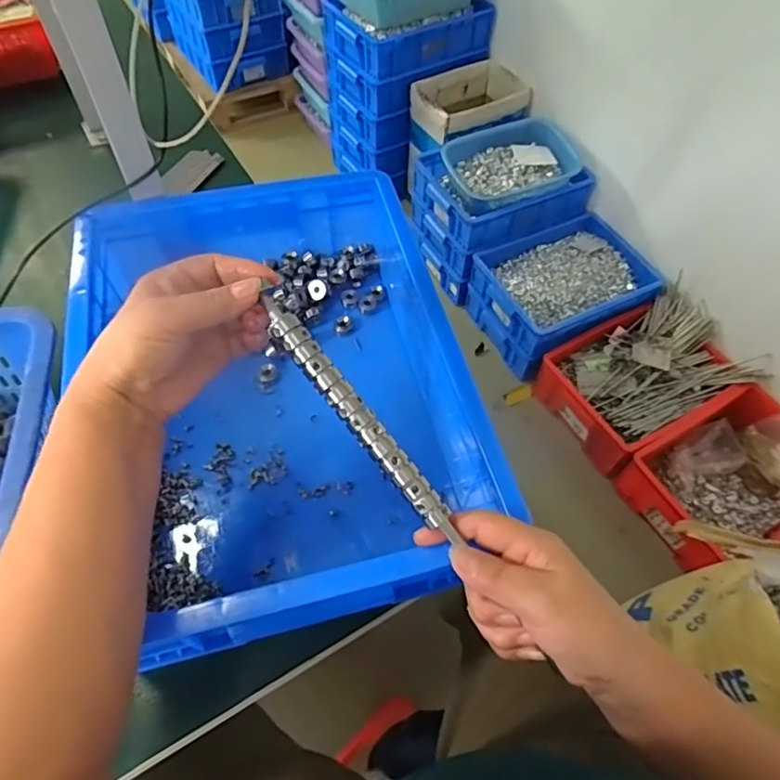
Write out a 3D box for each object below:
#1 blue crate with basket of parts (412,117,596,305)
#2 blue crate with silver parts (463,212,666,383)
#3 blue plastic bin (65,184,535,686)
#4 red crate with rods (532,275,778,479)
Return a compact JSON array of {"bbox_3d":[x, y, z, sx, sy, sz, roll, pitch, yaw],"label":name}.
[{"bbox_3d":[0.307,-0.546,1.606,0.424,0.294,0.332,-26,62,-18],"label":"blue crate with basket of parts"},{"bbox_3d":[0.475,-0.278,1.534,0.453,0.176,0.339,-25,61,-18],"label":"blue crate with silver parts"},{"bbox_3d":[-0.099,-0.013,0.486,0.290,0.108,0.409,-12,58,-10],"label":"blue plastic bin"},{"bbox_3d":[0.635,-0.045,1.369,0.482,0.162,0.324,-28,62,-19],"label":"red crate with rods"}]

